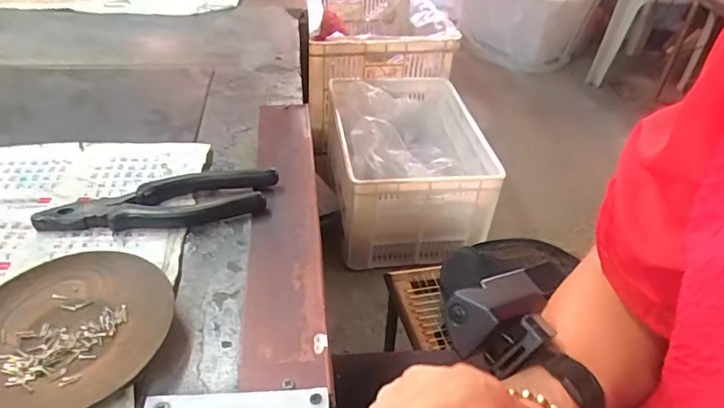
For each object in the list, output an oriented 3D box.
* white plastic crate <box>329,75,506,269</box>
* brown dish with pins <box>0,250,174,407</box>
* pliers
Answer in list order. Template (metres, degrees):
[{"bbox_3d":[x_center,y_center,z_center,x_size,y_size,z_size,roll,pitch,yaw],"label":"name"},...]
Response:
[{"bbox_3d":[0.108,-0.124,1.378,0.351,0.267,0.543,-1,38,-7],"label":"white plastic crate"},{"bbox_3d":[-0.170,0.074,0.305,0.109,0.016,0.116,2,38,-1],"label":"brown dish with pins"},{"bbox_3d":[-0.148,-0.001,0.397,0.167,0.016,0.045,-7,39,-12],"label":"pliers"}]

